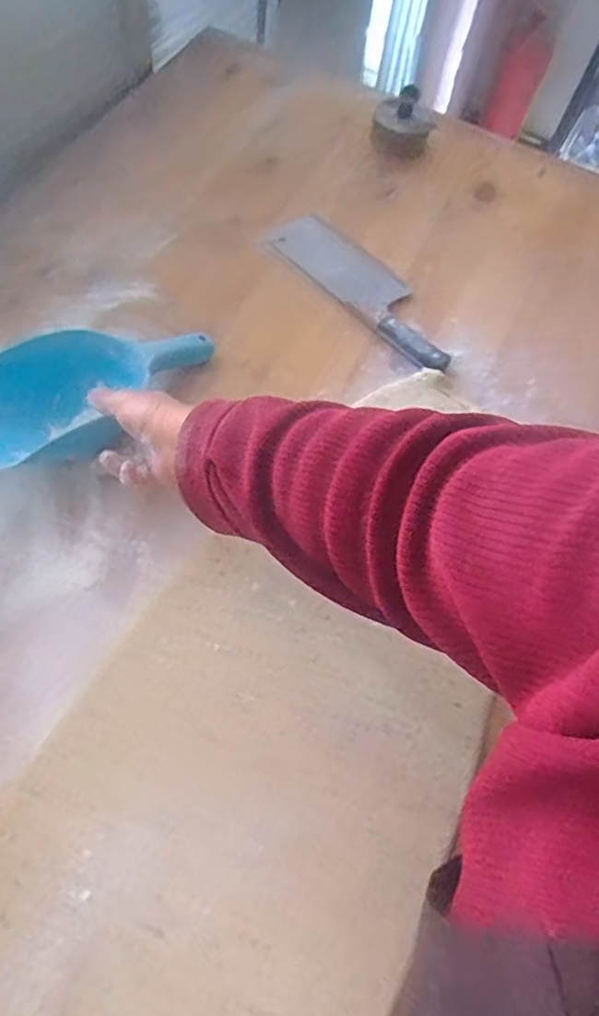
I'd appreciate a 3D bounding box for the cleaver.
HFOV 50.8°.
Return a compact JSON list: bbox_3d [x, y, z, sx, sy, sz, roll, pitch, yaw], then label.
[{"bbox_3d":[0.083,-0.267,0.757,0.080,0.020,0.274,-37,72,-23],"label":"cleaver"}]

